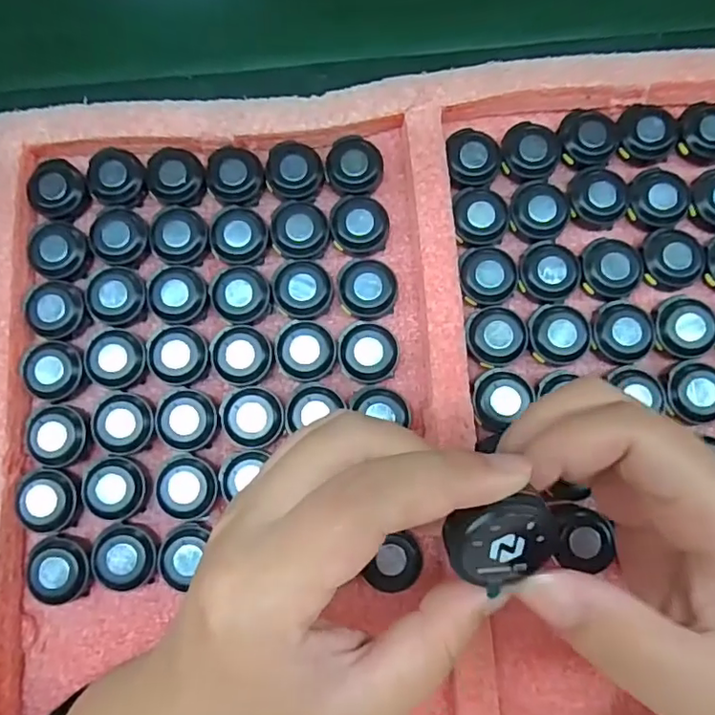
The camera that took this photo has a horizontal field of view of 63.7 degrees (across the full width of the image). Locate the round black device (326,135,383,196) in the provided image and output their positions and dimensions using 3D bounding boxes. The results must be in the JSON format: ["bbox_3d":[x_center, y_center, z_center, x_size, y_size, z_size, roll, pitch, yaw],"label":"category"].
[{"bbox_3d":[-0.002,-0.099,0.298,0.029,0.013,0.029,0,81,1],"label":"round black device"}]

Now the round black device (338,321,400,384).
[{"bbox_3d":[0.006,-0.003,0.283,0.029,0.013,0.030,0,81,1],"label":"round black device"}]

